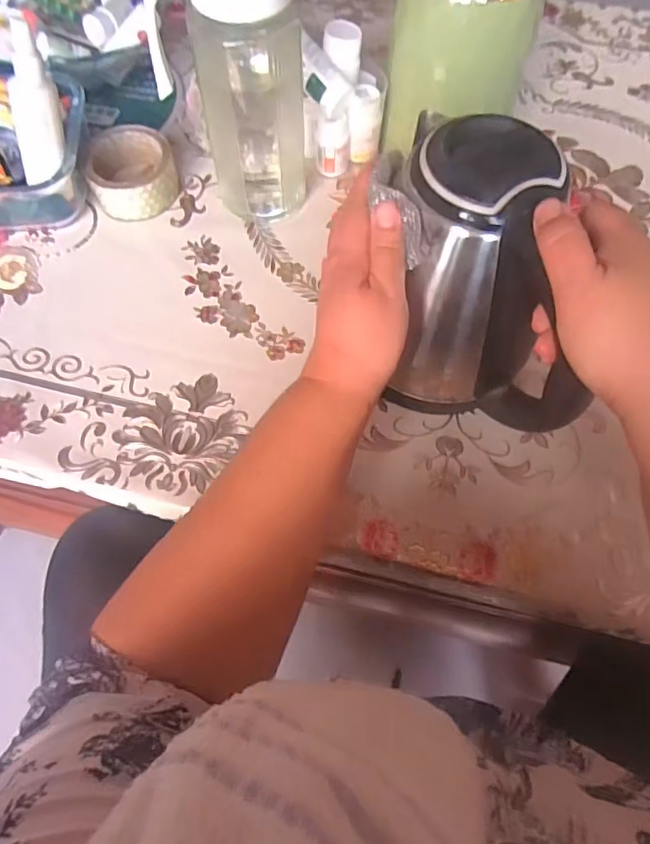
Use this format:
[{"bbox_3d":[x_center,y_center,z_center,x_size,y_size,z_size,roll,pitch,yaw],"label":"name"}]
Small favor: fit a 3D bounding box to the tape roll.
[{"bbox_3d":[-0.190,-0.248,0.532,0.083,0.040,0.089,-10,64,-6],"label":"tape roll"}]

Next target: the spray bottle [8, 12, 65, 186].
[{"bbox_3d":[-0.247,-0.268,0.455,0.036,0.131,0.026,36,45,16],"label":"spray bottle"}]

